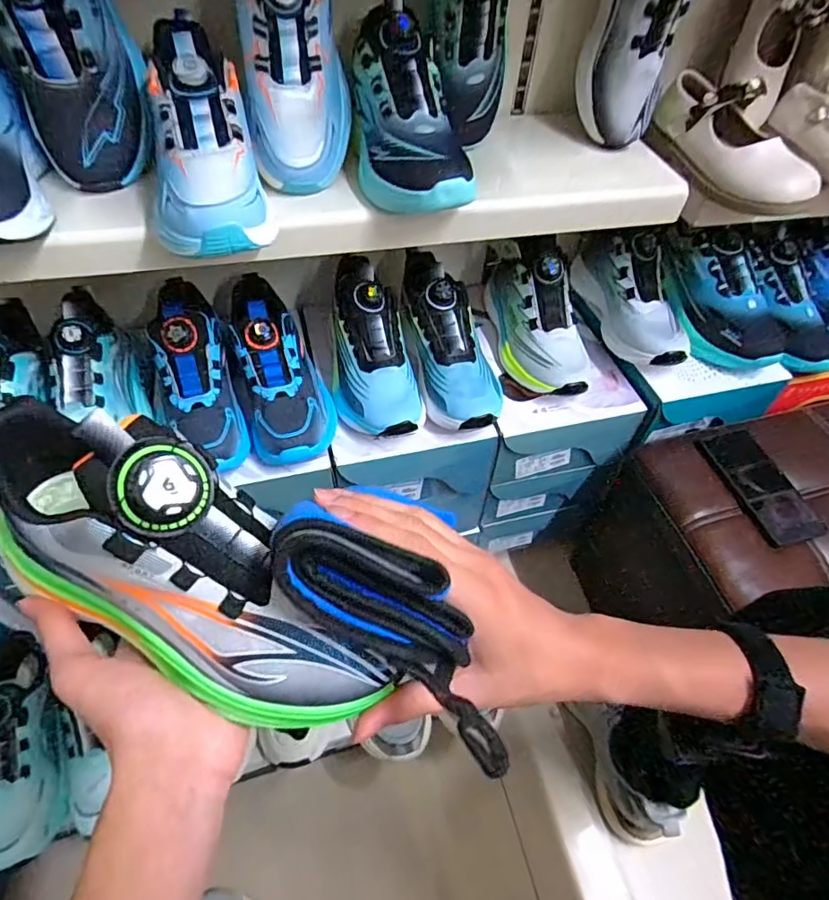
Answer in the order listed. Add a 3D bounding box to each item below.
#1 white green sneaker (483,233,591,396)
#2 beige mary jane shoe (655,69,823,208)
[{"bbox_3d":[0.166,-0.205,0.706,0.094,0.131,0.263,-2,52,-4],"label":"white green sneaker"},{"bbox_3d":[0.350,-0.337,0.575,0.065,0.084,0.192,-36,80,-26],"label":"beige mary jane shoe"}]

